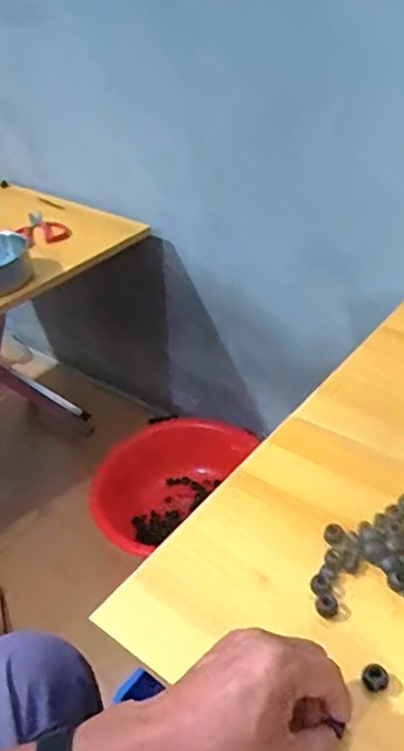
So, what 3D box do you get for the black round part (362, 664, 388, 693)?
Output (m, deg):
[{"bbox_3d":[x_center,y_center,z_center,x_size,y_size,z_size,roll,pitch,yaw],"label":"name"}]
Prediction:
[{"bbox_3d":[0.119,0.208,0.433,0.017,0.012,0.015,7,39,18],"label":"black round part"}]

